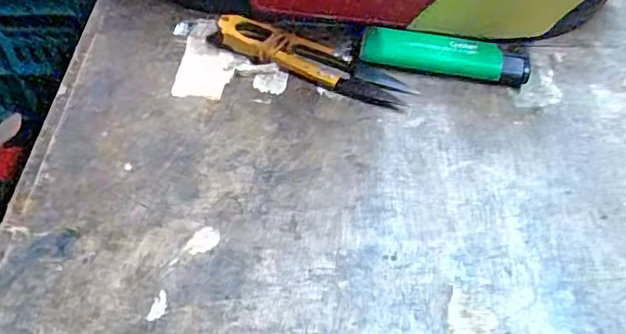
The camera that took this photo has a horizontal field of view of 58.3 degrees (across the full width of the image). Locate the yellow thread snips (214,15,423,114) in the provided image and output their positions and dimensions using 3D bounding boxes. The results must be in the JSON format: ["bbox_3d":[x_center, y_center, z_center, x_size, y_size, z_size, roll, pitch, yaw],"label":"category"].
[{"bbox_3d":[-0.001,-0.052,0.271,0.097,0.010,0.023,21,51,15],"label":"yellow thread snips"}]

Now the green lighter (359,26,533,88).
[{"bbox_3d":[0.064,-0.054,0.274,0.080,0.013,0.017,8,49,4],"label":"green lighter"}]

